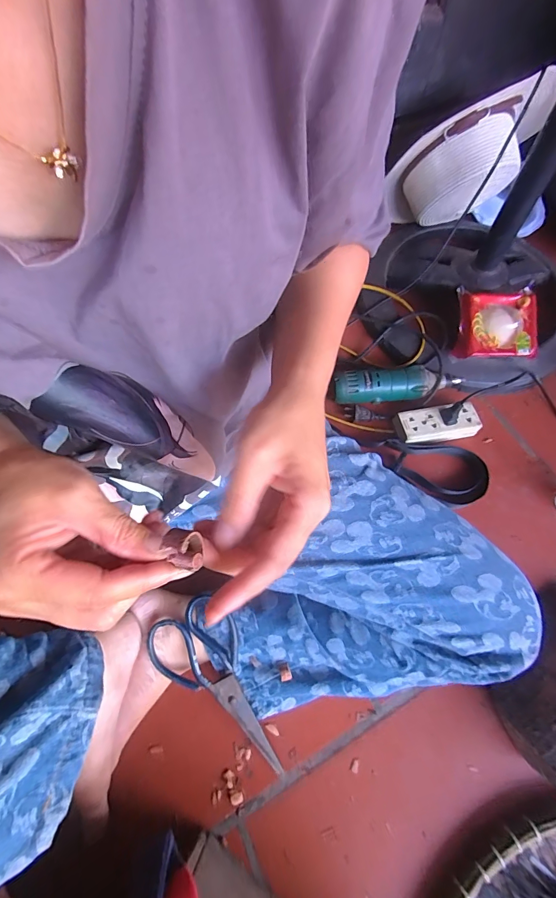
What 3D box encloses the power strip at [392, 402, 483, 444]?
[{"bbox_3d":[0.247,-0.038,0.592,0.123,0.036,0.053,-8,65,-3],"label":"power strip"}]

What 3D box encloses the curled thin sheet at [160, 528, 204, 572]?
[{"bbox_3d":[-0.048,0.051,0.191,0.018,0.013,0.018,2,65,1],"label":"curled thin sheet"}]

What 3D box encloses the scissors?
[{"bbox_3d":[-0.058,0.271,0.423,0.092,0.020,0.206,-35,88,-14],"label":"scissors"}]

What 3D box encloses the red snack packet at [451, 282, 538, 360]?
[{"bbox_3d":[0.337,-0.196,0.586,0.115,0.027,0.106,0,87,5],"label":"red snack packet"}]

